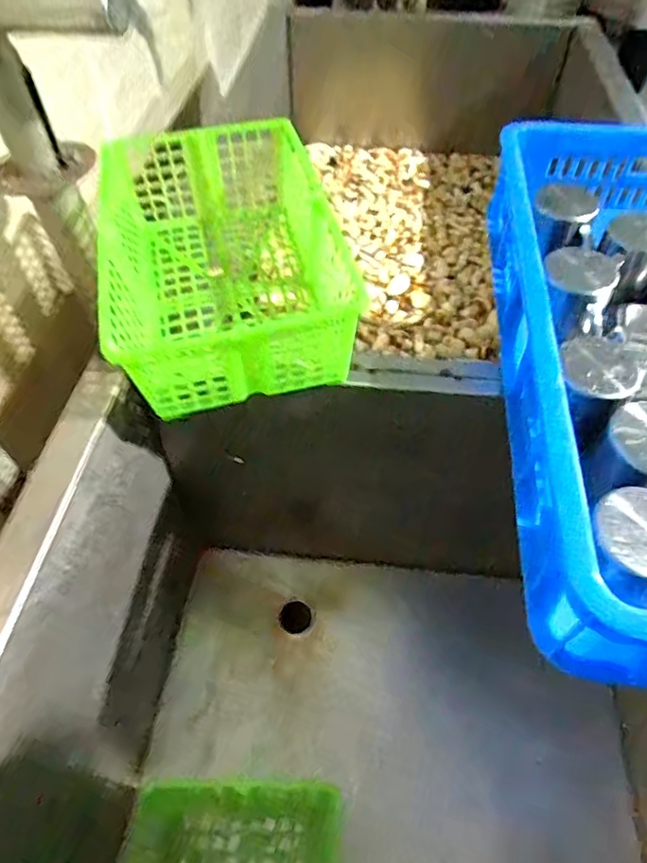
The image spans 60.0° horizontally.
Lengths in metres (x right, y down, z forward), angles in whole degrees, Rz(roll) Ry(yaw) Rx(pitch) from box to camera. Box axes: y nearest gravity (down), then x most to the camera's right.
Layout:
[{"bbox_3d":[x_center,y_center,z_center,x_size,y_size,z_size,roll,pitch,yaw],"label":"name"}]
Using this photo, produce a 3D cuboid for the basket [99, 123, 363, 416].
[{"bbox_3d":[-0.103,-0.181,0.581,0.224,0.097,0.333,-11,54,-10],"label":"basket"}]

